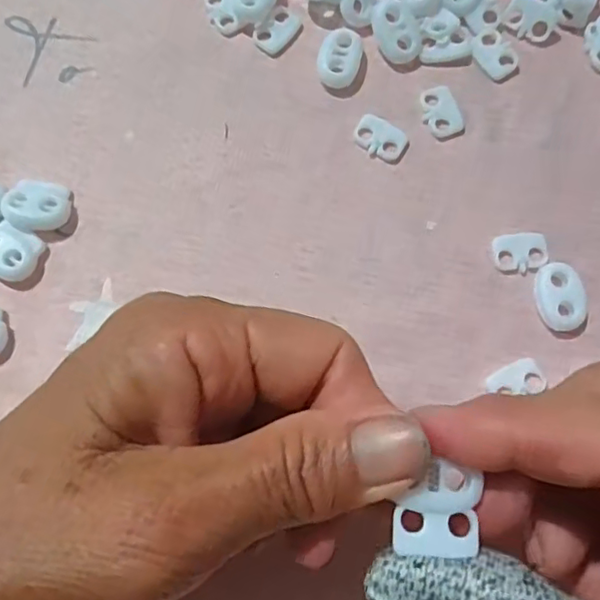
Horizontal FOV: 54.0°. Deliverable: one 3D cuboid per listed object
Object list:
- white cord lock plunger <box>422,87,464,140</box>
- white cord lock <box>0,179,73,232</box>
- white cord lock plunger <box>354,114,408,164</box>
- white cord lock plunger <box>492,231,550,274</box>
[{"bbox_3d":[0.050,-0.067,0.209,0.012,0.004,0.019,-23,79,-3],"label":"white cord lock plunger"},{"bbox_3d":[-0.089,-0.032,0.200,0.020,0.008,0.018,8,79,3],"label":"white cord lock"},{"bbox_3d":[0.028,-0.057,0.207,0.018,0.004,0.013,34,81,7],"label":"white cord lock plunger"},{"bbox_3d":[0.074,-0.016,0.198,0.018,0.004,0.013,-11,79,-1],"label":"white cord lock plunger"}]

